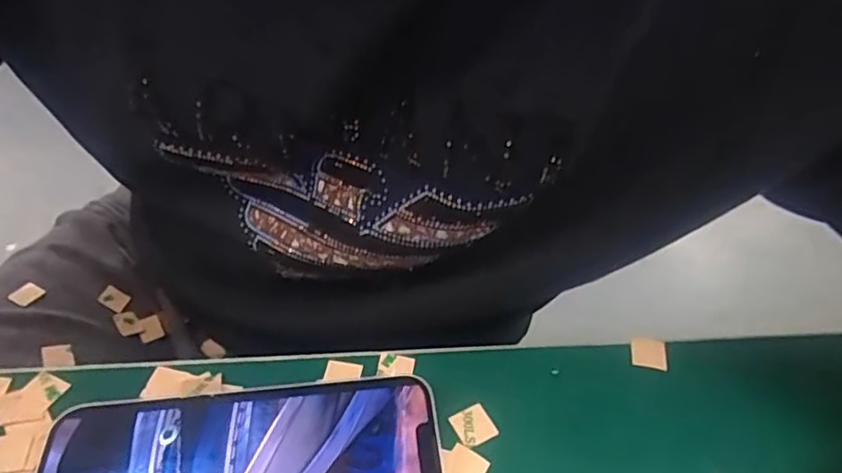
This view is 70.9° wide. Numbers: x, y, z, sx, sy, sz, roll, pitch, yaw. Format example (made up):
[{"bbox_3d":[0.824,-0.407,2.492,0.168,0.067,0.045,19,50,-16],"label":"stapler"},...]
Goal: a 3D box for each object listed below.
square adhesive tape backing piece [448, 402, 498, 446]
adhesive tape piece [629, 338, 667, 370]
[{"bbox_3d":[0.021,0.077,0.240,0.016,0.004,0.016,-21,48,-20],"label":"square adhesive tape backing piece"},{"bbox_3d":[0.103,0.053,0.269,0.015,0.004,0.014,9,54,10],"label":"adhesive tape piece"}]

